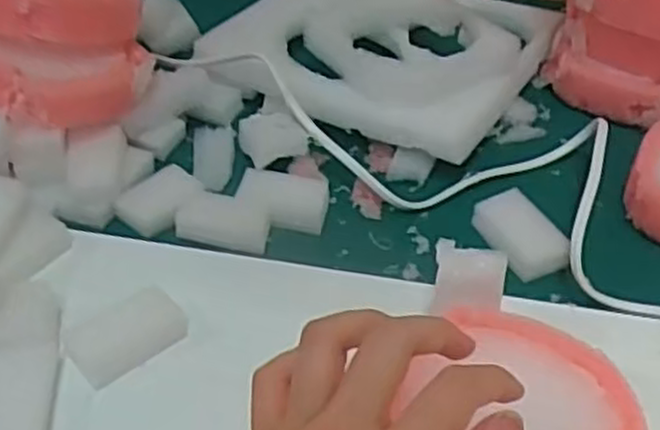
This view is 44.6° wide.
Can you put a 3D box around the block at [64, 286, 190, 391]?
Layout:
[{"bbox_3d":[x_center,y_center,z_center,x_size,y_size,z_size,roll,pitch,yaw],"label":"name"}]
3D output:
[{"bbox_3d":[-0.089,0.051,0.354,0.049,0.015,0.027,-28,51,-27],"label":"block"}]

